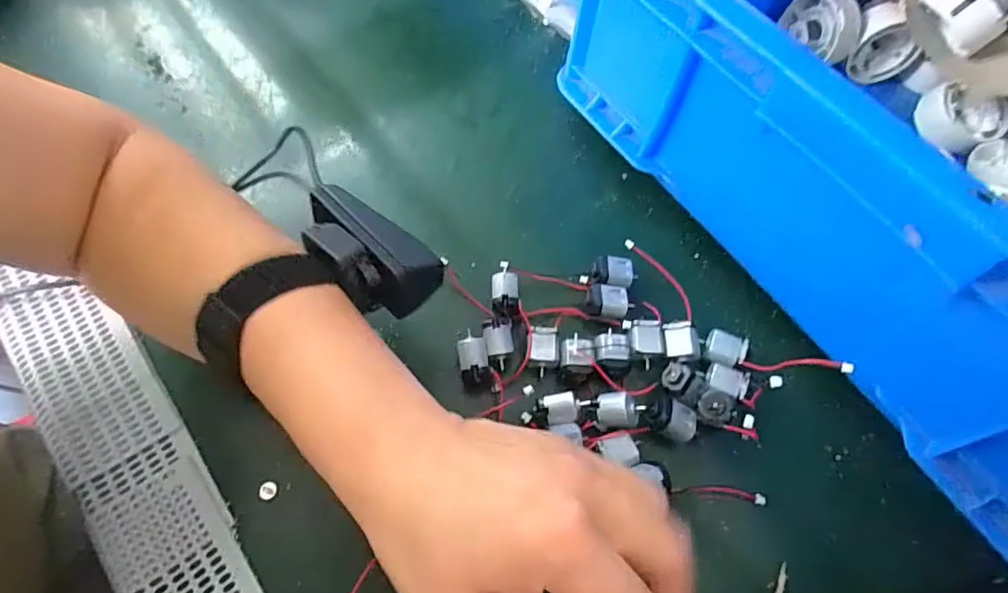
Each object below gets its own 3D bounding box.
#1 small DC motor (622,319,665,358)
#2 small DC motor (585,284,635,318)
[{"bbox_3d":[0.080,0.025,0.316,0.021,0.011,0.022,0,64,-4],"label":"small DC motor"},{"bbox_3d":[0.063,0.004,0.326,0.027,0.012,0.018,6,63,-1],"label":"small DC motor"}]

